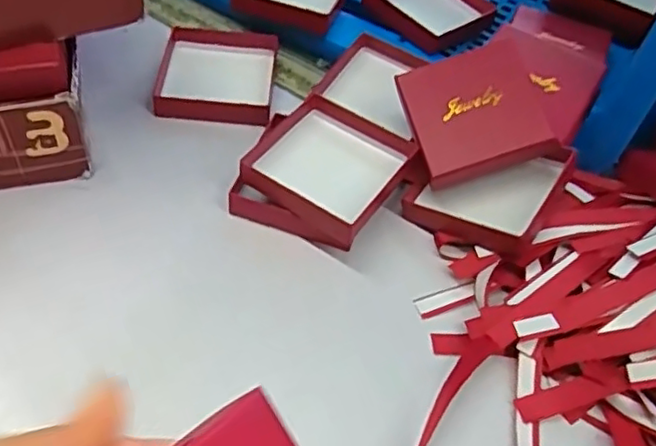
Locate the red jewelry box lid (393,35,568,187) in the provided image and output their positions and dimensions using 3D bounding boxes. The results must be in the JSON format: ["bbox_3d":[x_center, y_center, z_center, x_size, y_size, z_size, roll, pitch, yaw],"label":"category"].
[{"bbox_3d":[0.106,-0.080,0.458,0.093,0.020,0.090,-17,71,0],"label":"red jewelry box lid"}]

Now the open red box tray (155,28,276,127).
[{"bbox_3d":[-0.094,-0.124,0.538,0.095,0.020,0.101,5,51,-3],"label":"open red box tray"}]

